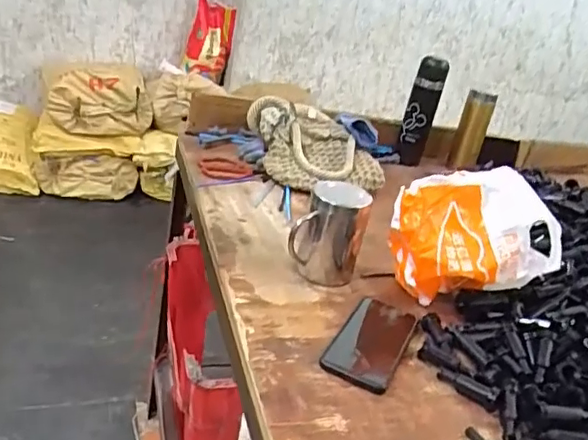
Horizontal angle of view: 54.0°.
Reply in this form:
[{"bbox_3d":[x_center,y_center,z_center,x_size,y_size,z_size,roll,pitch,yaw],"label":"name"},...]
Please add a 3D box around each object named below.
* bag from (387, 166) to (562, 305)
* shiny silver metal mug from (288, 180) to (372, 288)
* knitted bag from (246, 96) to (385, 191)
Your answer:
[{"bbox_3d":[0.219,0.032,0.743,0.207,0.164,0.108,7,26,-13],"label":"bag"},{"bbox_3d":[0.046,0.014,0.755,0.089,0.127,0.074,15,25,6],"label":"shiny silver metal mug"},{"bbox_3d":[0.041,-0.142,1.094,0.221,0.135,0.201,1,27,-24],"label":"knitted bag"}]

